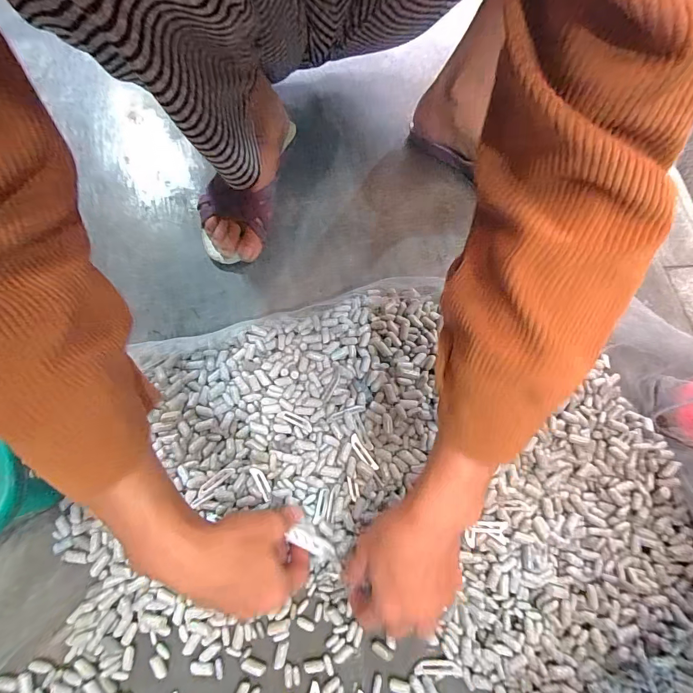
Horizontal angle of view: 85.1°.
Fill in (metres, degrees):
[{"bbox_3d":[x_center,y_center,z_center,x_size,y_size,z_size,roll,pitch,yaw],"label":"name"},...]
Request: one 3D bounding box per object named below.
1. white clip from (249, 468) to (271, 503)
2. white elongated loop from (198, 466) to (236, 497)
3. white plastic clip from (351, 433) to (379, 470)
[{"bbox_3d":[-0.082,0.132,0.362,0.010,0.004,0.034,-31,74,-11],"label":"white clip"},{"bbox_3d":[-0.127,0.131,0.367,0.038,0.006,0.011,-34,75,-27],"label":"white elongated loop"},{"bbox_3d":[0.016,0.104,0.369,0.010,0.004,0.039,-33,75,-12],"label":"white plastic clip"}]

